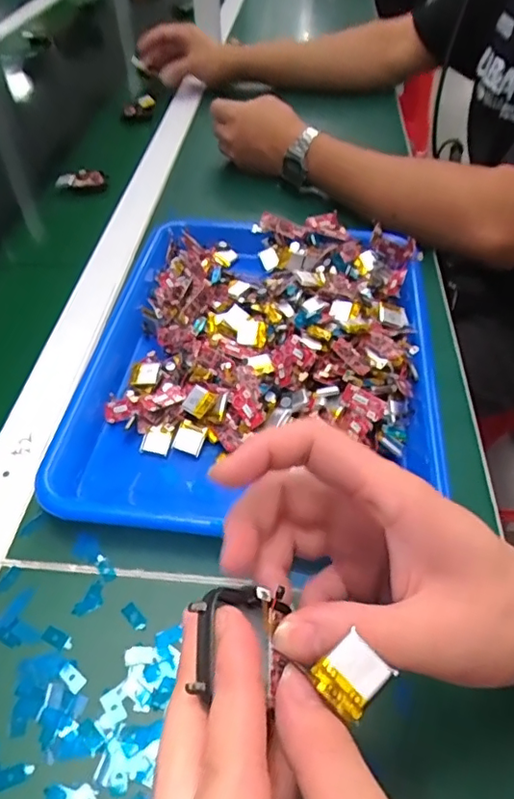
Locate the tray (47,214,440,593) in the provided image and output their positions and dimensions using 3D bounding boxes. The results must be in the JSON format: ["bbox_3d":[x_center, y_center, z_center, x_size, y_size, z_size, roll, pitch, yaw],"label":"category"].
[{"bbox_3d":[0.002,-0.039,0.428,0.264,0.046,0.329,5,47,4],"label":"tray"}]

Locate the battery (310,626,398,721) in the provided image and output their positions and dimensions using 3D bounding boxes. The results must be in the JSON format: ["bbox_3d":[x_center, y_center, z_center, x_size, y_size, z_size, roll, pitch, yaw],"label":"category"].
[{"bbox_3d":[0.031,0.087,0.175,0.020,0.004,0.019,-43,74,-10],"label":"battery"}]

